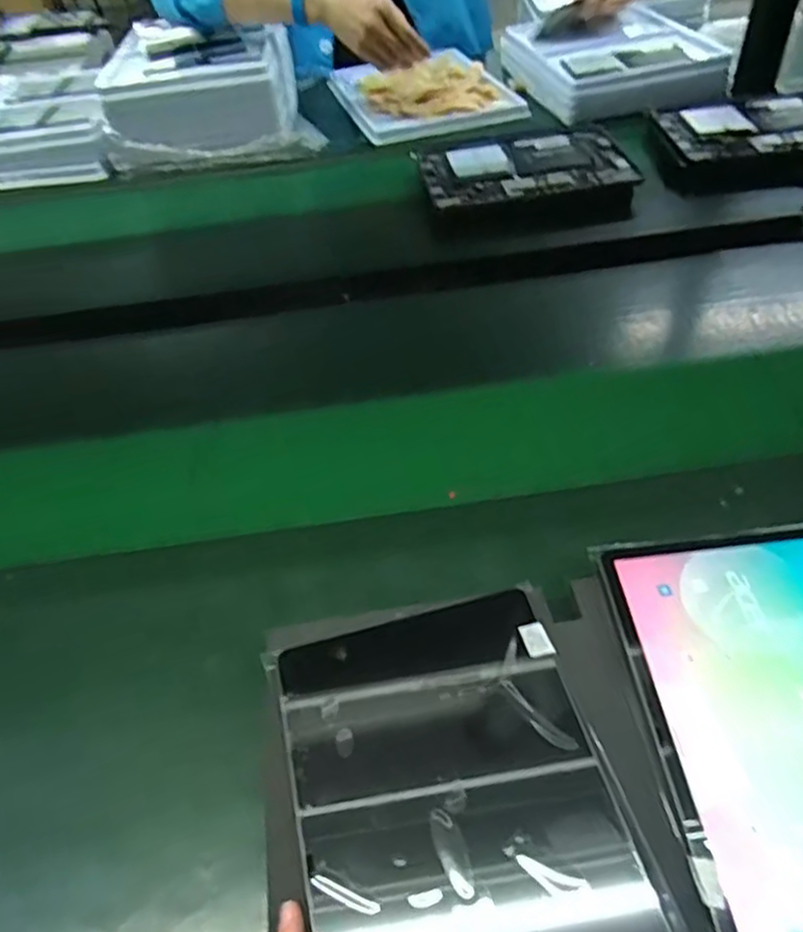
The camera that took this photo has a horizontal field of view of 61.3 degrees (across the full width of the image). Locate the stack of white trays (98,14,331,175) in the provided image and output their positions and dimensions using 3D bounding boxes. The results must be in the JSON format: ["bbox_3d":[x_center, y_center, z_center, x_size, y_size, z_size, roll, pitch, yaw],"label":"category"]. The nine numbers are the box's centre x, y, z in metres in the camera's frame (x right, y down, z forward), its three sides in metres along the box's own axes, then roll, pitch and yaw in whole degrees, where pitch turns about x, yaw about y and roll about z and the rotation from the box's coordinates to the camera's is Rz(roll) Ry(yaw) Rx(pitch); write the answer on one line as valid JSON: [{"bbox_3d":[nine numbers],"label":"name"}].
[{"bbox_3d":[-0.290,-0.596,1.037,0.300,0.097,0.345,-8,49,-1],"label":"stack of white trays"}]

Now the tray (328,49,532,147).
[{"bbox_3d":[0.031,-0.603,1.079,0.246,0.031,0.311,-17,49,-8],"label":"tray"}]

